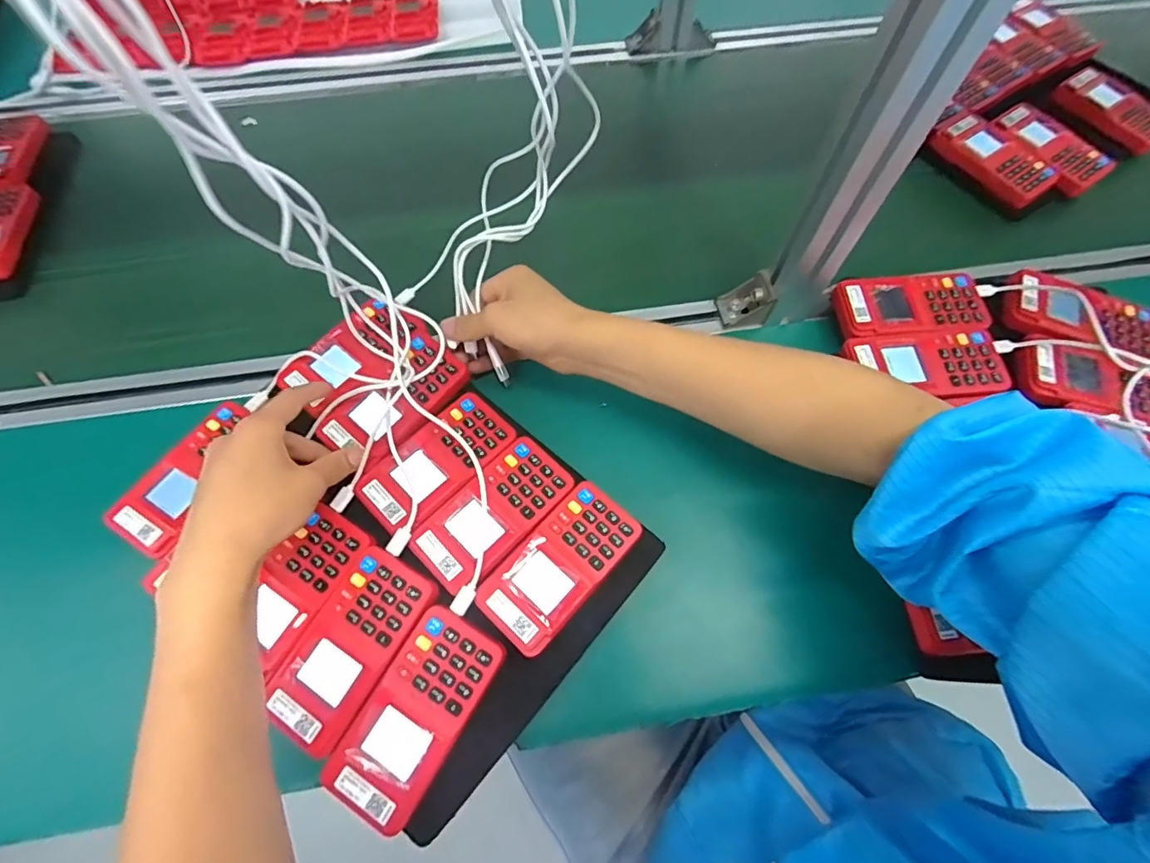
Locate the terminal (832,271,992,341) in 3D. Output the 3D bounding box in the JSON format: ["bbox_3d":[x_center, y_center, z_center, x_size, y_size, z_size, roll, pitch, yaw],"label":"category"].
[{"bbox_3d":[0.300,-0.113,0.449,0.118,0.025,0.064,1,66,0],"label":"terminal"}]

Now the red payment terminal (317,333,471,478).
[{"bbox_3d":[-0.145,-0.026,0.405,0.066,0.017,0.117,38,71,15],"label":"red payment terminal"}]

